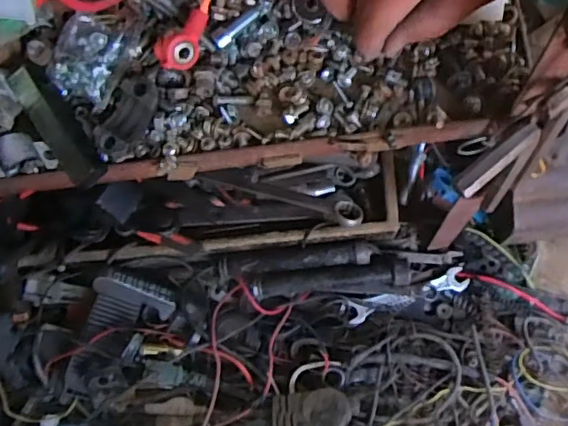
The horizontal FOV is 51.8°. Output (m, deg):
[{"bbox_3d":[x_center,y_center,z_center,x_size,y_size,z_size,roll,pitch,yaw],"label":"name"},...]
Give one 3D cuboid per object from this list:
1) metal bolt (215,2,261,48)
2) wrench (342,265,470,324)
[{"bbox_3d":[-0.024,-0.101,0.314,0.031,0.005,0.006,-44,76,-4],"label":"metal bolt"},{"bbox_3d":[0.143,0.094,0.675,0.141,0.008,0.027,-16,77,-3],"label":"wrench"}]

